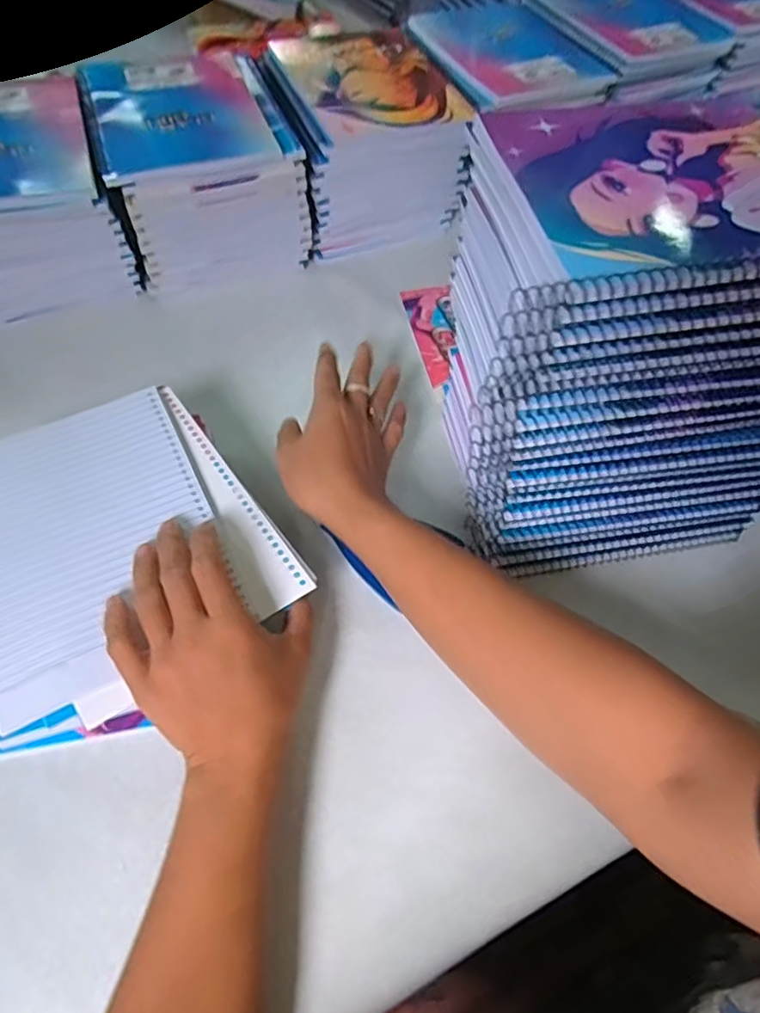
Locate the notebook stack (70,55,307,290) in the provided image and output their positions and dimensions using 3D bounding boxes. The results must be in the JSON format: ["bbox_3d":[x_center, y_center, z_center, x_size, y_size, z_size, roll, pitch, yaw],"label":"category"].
[{"bbox_3d":[-0.173,-0.329,0.584,0.168,0.106,0.198,-18,61,-12],"label":"notebook stack"}]

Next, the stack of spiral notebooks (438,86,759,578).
[{"bbox_3d":[0.154,-0.093,0.377,0.197,0.212,0.172,-9,59,-8],"label":"stack of spiral notebooks"}]

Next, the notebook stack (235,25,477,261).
[{"bbox_3d":[-0.018,-0.382,0.626,0.175,0.108,0.218,-15,60,-11],"label":"notebook stack"}]

